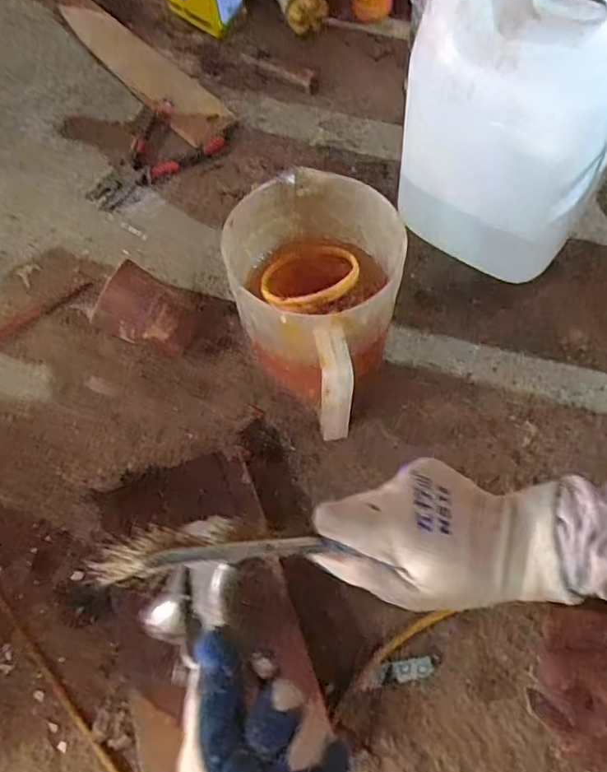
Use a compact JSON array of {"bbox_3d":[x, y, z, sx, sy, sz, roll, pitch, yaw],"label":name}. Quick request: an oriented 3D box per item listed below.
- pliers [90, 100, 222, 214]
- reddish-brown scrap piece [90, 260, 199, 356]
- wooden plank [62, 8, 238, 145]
[{"bbox_3d":[-0.209,-0.301,0.761,0.180,0.017,0.113,-40,69,-15],"label":"pliers"},{"bbox_3d":[-0.164,-0.077,0.629,0.102,0.054,0.075,29,97,-15],"label":"reddish-brown scrap piece"},{"bbox_3d":[-0.234,-0.465,0.843,0.076,0.011,0.382,-37,68,-13],"label":"wooden plank"}]

